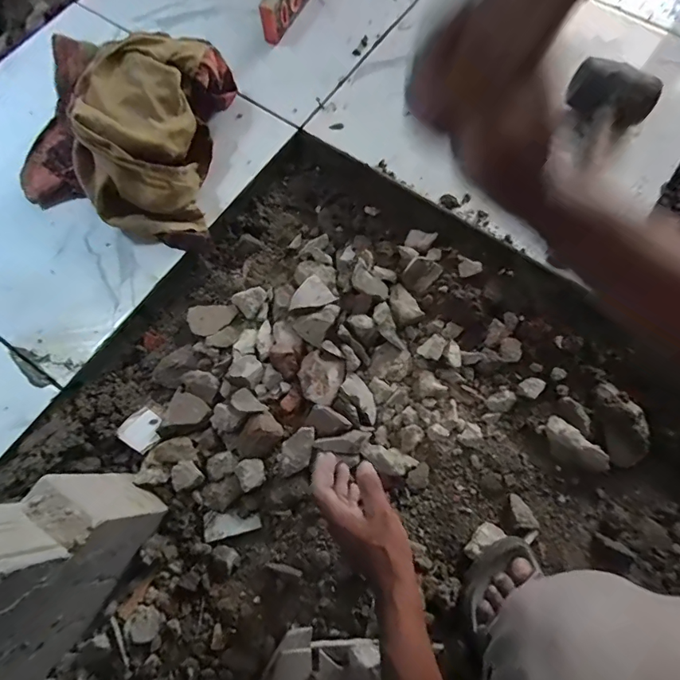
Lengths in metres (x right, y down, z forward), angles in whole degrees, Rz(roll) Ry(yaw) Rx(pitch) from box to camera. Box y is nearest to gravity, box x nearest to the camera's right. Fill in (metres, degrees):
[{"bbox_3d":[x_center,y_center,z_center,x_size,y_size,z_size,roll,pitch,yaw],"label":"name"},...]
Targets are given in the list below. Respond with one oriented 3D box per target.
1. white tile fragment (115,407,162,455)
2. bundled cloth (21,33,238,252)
[{"bbox_3d":[-0.265,0.121,0.597,0.051,0.010,0.049,36,76,12],"label":"white tile fragment"},{"bbox_3d":[-0.307,-0.292,0.613,0.264,0.129,0.266,8,73,3],"label":"bundled cloth"}]

